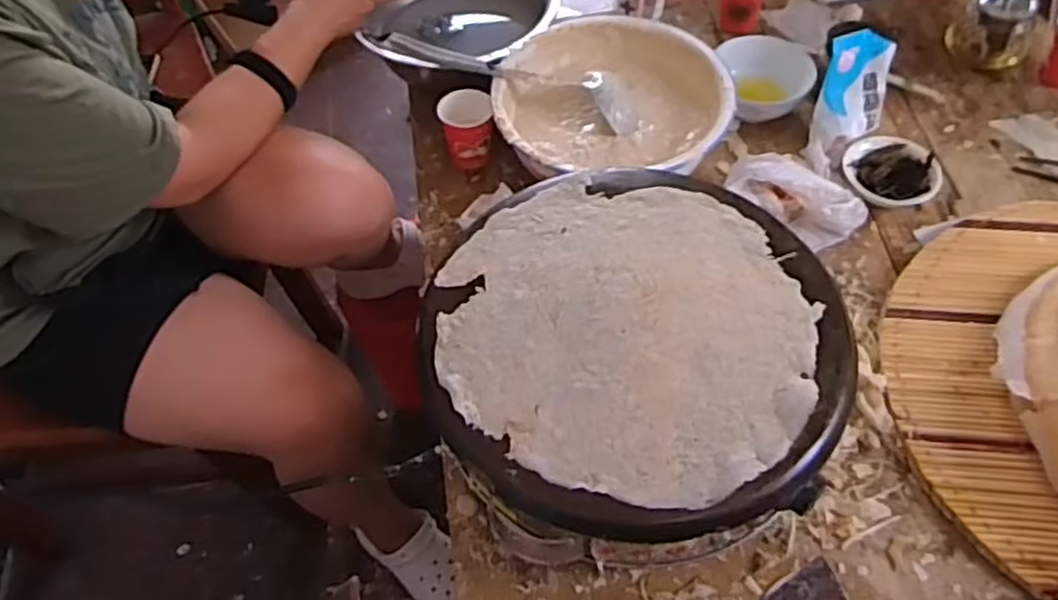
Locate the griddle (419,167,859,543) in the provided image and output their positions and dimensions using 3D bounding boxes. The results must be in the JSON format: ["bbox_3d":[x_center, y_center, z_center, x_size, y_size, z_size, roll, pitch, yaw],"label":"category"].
[{"bbox_3d":[0.092,0.023,0.693,0.365,0.027,0.371,-2,55,3],"label":"griddle"}]

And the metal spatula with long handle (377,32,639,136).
[{"bbox_3d":[-0.018,-0.304,0.989,0.343,0.043,0.082,16,57,-1],"label":"metal spatula with long handle"}]

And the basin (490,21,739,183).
[{"bbox_3d":[0.108,-0.244,1.003,0.290,0.101,0.317,-2,55,3],"label":"basin"}]

